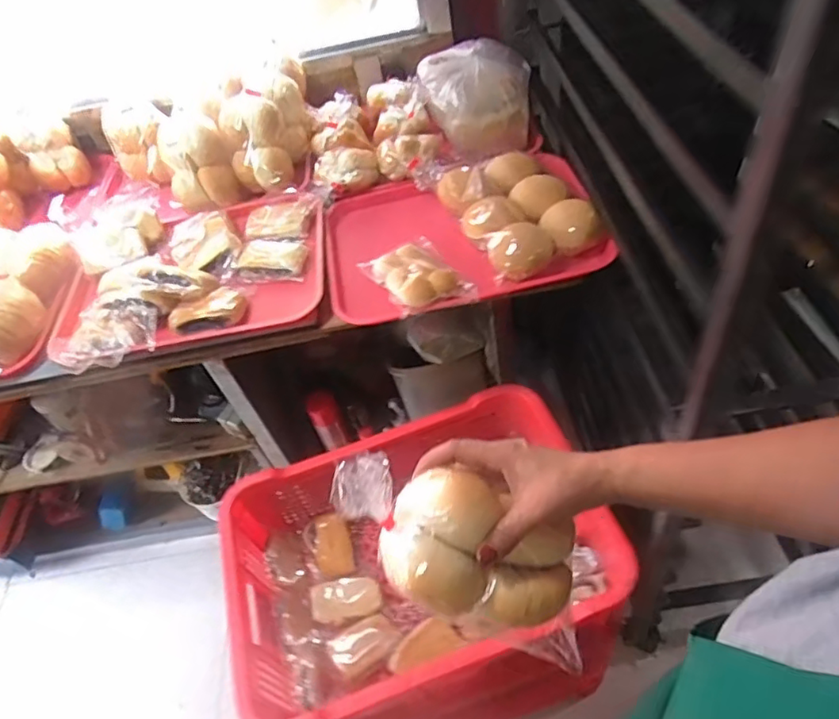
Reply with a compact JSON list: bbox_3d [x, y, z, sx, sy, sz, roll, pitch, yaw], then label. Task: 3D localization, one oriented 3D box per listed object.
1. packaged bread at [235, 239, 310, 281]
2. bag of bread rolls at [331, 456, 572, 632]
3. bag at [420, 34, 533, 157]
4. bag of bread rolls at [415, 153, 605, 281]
[{"bbox_3d":[-0.228,-0.157,0.906,0.110,0.027,0.081,-1,49,13],"label":"packaged bread"},{"bbox_3d":[0.021,0.136,0.434,0.191,0.064,0.090,27,49,-3],"label":"bag of bread rolls"},{"bbox_3d":[0.097,-0.461,1.019,0.171,0.141,0.174,-10,48,5],"label":"bag"},{"bbox_3d":[0.130,-0.246,0.903,0.167,0.070,0.290,-25,48,-8],"label":"bag of bread rolls"}]

